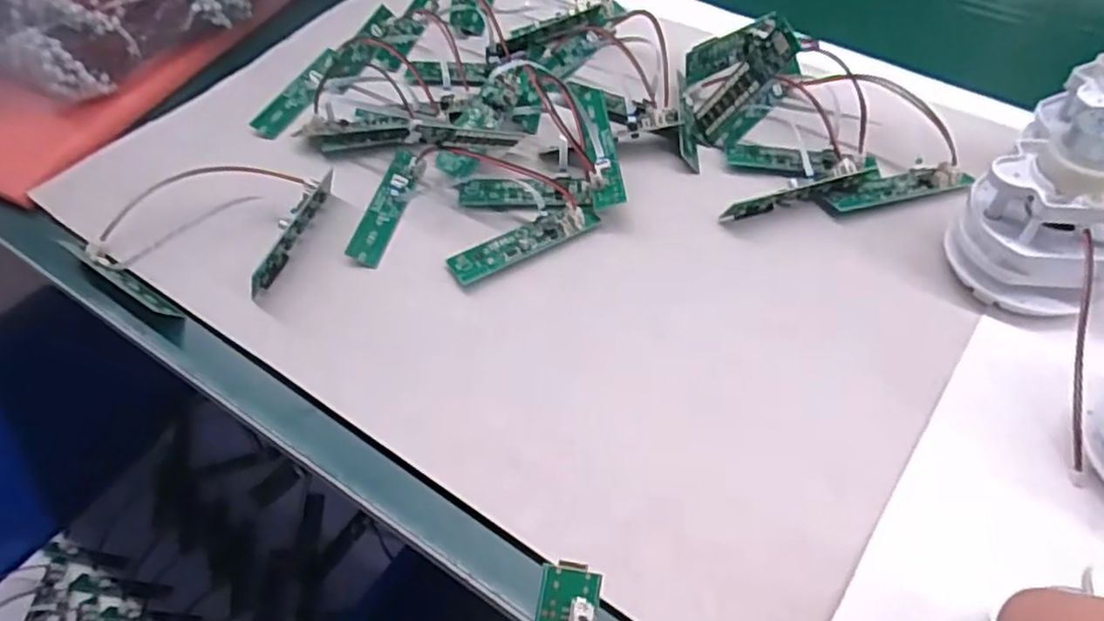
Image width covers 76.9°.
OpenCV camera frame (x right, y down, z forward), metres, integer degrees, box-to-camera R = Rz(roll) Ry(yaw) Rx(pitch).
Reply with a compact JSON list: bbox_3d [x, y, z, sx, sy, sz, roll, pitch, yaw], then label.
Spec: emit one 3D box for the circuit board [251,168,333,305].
[{"bbox_3d":[-0.136,-0.042,0.364,0.008,0.020,0.081,9,53,10],"label":"circuit board"}]

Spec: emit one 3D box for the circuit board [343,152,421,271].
[{"bbox_3d":[-0.090,-0.056,0.378,0.018,0.008,0.076,23,54,-11],"label":"circuit board"}]

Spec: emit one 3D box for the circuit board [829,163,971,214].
[{"bbox_3d":[0.183,-0.066,0.369,0.075,0.006,0.020,-11,52,-5],"label":"circuit board"}]

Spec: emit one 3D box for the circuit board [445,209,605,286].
[{"bbox_3d":[-0.015,-0.036,0.360,0.080,0.009,0.021,-28,56,-18],"label":"circuit board"}]

